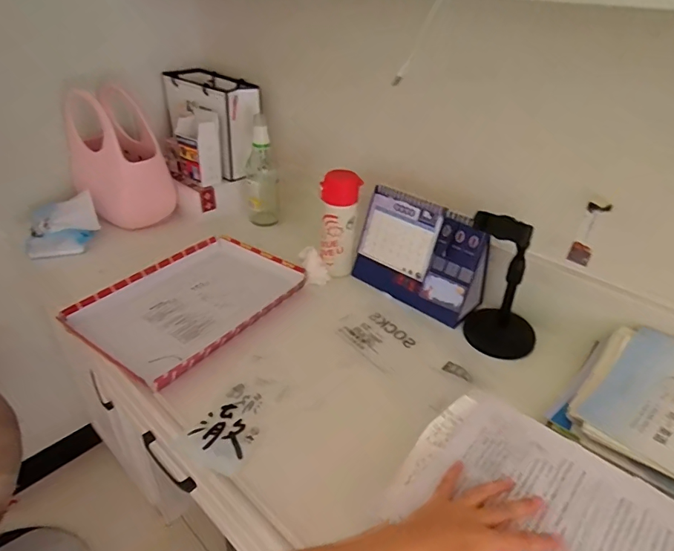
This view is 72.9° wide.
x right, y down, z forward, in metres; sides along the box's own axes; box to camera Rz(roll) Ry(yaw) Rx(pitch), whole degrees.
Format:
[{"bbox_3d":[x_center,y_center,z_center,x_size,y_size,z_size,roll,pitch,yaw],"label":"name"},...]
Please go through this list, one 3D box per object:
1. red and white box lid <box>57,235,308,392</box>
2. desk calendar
[{"bbox_3d":[-0.244,0.037,0.783,0.244,0.034,0.339,25,40,30],"label":"red and white box lid"},{"bbox_3d":[0.145,-0.039,0.798,0.217,0.171,0.093,28,42,33],"label":"desk calendar"}]

